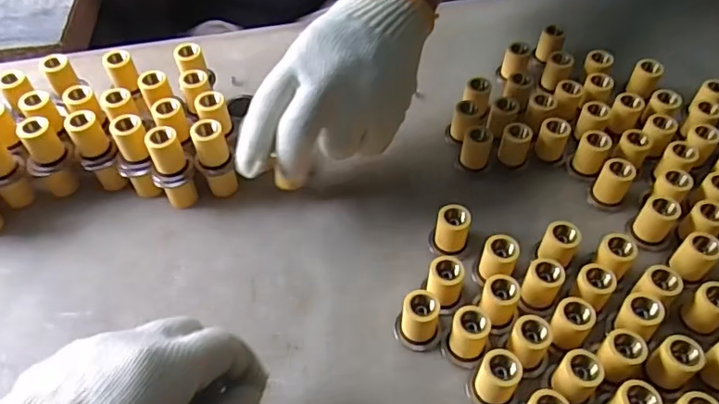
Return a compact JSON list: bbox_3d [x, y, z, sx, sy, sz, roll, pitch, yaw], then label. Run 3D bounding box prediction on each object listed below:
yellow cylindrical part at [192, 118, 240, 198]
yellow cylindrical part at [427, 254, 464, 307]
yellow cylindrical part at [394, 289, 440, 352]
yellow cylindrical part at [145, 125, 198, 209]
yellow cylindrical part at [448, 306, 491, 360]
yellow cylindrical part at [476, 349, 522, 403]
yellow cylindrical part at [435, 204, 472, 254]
[{"bbox_3d":[-0.108,-0.030,0.404,0.024,0.068,0.021,-24,54,-17],"label":"yellow cylindrical part"},{"bbox_3d":[0.056,0.055,0.354,0.022,0.036,0.023,-1,51,1],"label":"yellow cylindrical part"},{"bbox_3d":[0.037,0.074,0.338,0.028,0.035,0.023,6,51,7],"label":"yellow cylindrical part"},{"bbox_3d":[-0.138,-0.023,0.398,0.025,0.066,0.020,-17,52,-12],"label":"yellow cylindrical part"},{"bbox_3d":[0.066,0.082,0.332,0.021,0.034,0.023,-1,51,1],"label":"yellow cylindrical part"},{"bbox_3d":[0.079,0.103,0.313,0.021,0.033,0.025,27,56,21],"label":"yellow cylindrical part"},{"bbox_3d":[0.065,0.021,0.383,0.022,0.035,0.020,-1,51,1],"label":"yellow cylindrical part"}]

